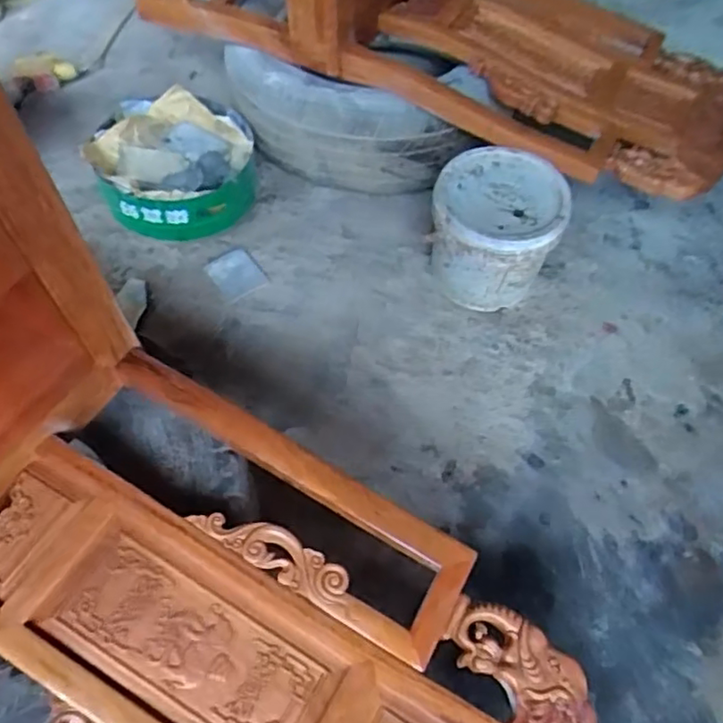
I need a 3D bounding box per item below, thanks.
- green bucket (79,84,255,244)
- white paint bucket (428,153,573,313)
[{"bbox_3d":[-0.327,-0.341,1.092,0.267,0.144,0.256,1,54,-1],"label":"green bucket"},{"bbox_3d":[0.204,-0.196,0.952,0.179,0.187,0.179,1,54,-1],"label":"white paint bucket"}]

